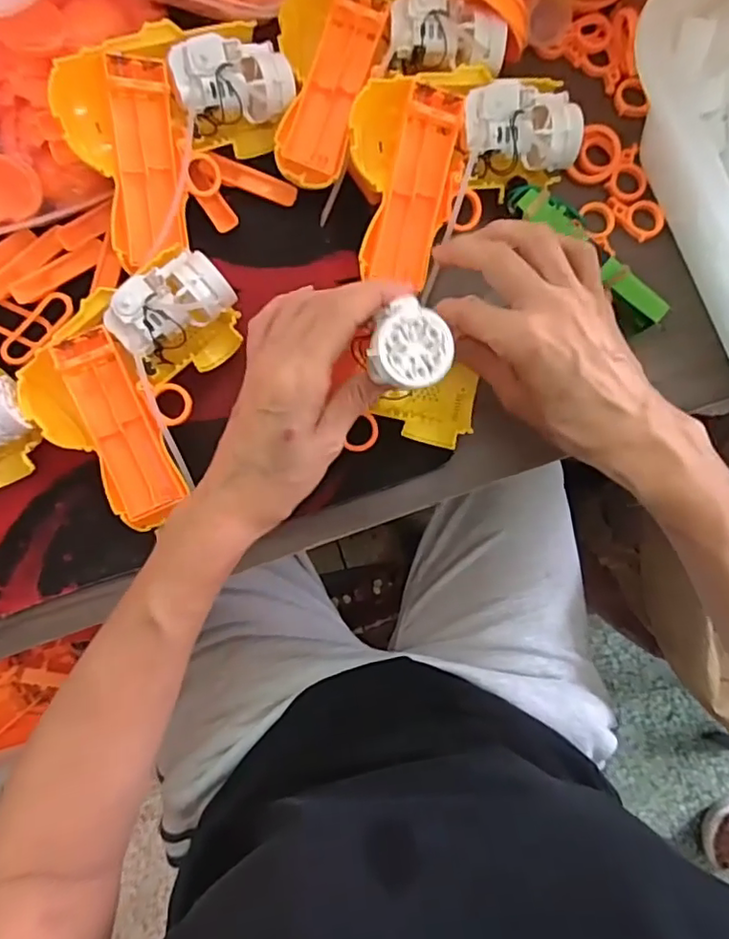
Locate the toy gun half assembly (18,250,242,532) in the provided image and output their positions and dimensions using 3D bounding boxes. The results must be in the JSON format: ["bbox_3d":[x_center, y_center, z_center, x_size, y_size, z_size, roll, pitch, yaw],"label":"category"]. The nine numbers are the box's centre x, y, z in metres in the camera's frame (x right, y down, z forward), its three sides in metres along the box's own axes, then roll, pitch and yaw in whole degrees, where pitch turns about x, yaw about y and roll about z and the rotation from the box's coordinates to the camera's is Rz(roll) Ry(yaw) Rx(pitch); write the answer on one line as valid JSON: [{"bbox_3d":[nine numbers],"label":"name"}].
[{"bbox_3d":[-0.121,-0.051,0.343,0.119,0.038,0.138,43,86,2],"label":"toy gun half assembly"}]

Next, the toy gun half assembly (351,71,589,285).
[{"bbox_3d":[0.065,-0.177,0.350,0.146,0.041,0.104,-10,85,-2],"label":"toy gun half assembly"}]

